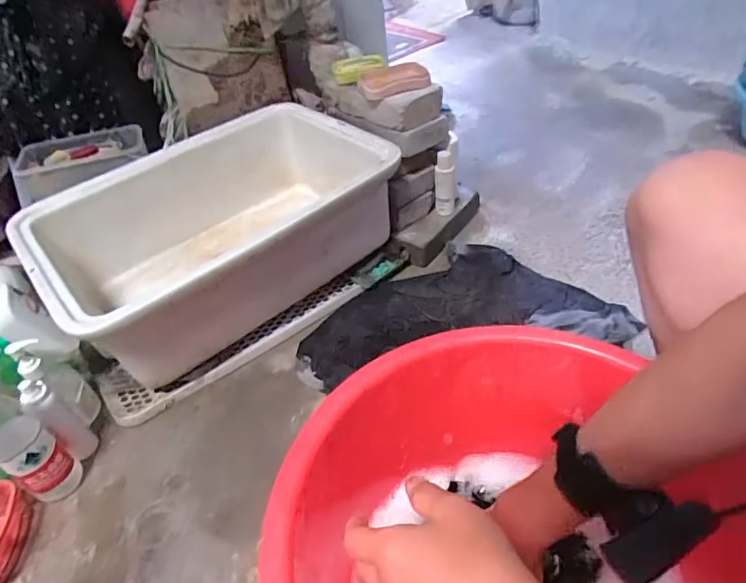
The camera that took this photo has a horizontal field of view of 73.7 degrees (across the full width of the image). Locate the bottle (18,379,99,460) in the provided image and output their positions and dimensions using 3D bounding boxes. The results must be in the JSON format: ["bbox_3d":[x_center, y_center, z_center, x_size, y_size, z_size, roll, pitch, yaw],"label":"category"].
[{"bbox_3d":[-0.434,0.179,0.692,0.045,0.141,0.042,-3,43,3],"label":"bottle"}]

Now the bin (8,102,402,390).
[{"bbox_3d":[-0.281,-0.108,0.914,0.559,0.229,0.419,-34,48,-26],"label":"bin"}]

